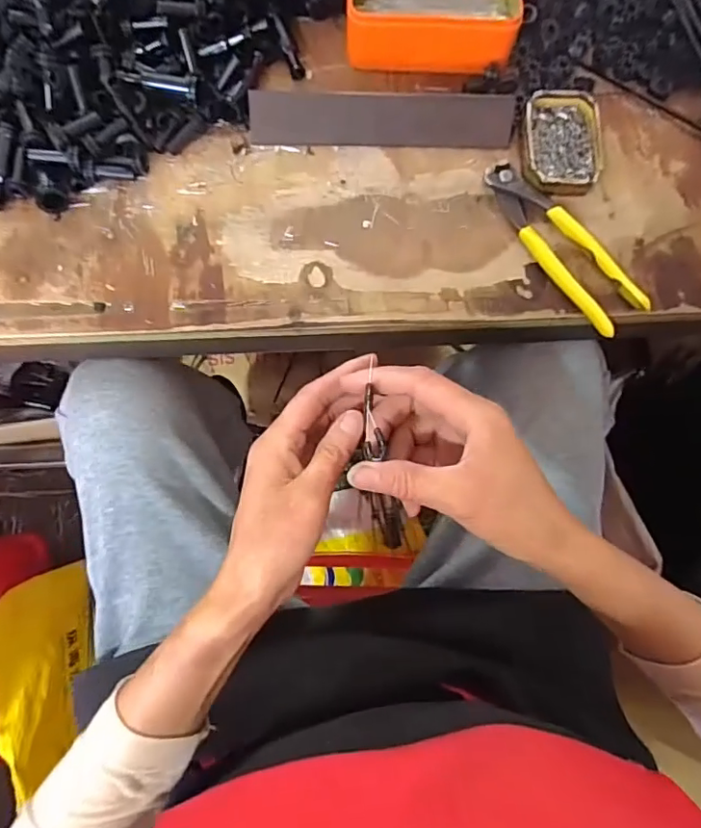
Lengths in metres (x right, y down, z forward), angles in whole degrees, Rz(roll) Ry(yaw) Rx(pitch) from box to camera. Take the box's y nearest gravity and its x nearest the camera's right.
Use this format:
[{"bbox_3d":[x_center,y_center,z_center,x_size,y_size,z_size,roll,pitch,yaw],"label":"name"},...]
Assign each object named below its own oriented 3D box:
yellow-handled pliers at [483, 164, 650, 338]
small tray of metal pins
[{"bbox_3d":[0.167,-0.138,0.429,0.044,0.024,0.163,-33,80,-10],"label":"yellow-handled pliers"},{"bbox_3d":[0.176,-0.227,0.445,0.062,0.015,0.092,2,76,-2],"label":"small tray of metal pins"}]

